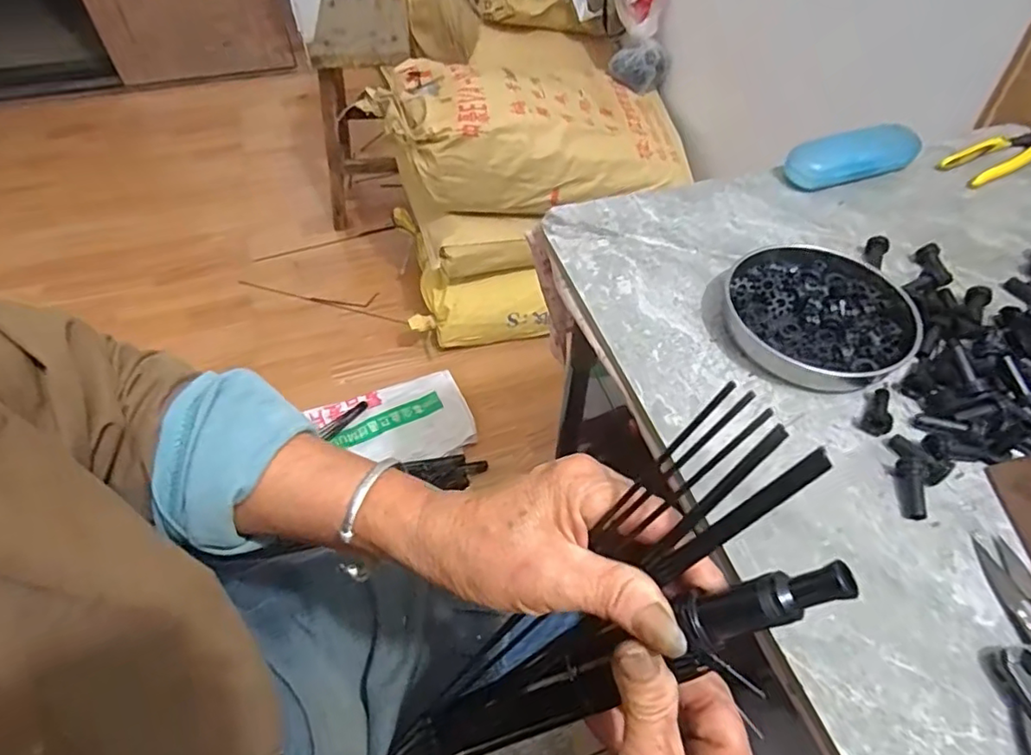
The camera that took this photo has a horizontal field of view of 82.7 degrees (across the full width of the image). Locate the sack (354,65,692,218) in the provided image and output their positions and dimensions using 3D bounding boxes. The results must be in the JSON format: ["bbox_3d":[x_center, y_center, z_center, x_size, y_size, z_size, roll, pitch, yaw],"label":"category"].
[{"bbox_3d":[0.048,-0.523,1.230,0.627,0.207,0.310,-8,52,-7],"label":"sack"}]

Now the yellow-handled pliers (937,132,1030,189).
[{"bbox_3d":[0.517,-0.239,0.621,0.155,0.013,0.047,-25,56,-20],"label":"yellow-handled pliers"}]

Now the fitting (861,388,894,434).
[{"bbox_3d":[0.256,0.024,0.408,0.017,0.011,0.038,29,56,21],"label":"fitting"}]

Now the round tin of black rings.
[{"bbox_3d":[0.239,-0.053,0.457,0.146,0.020,0.132,-11,52,-9],"label":"round tin of black rings"}]

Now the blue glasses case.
[{"bbox_3d":[0.344,-0.227,0.594,0.148,0.037,0.045,-15,53,-13],"label":"blue glasses case"}]

